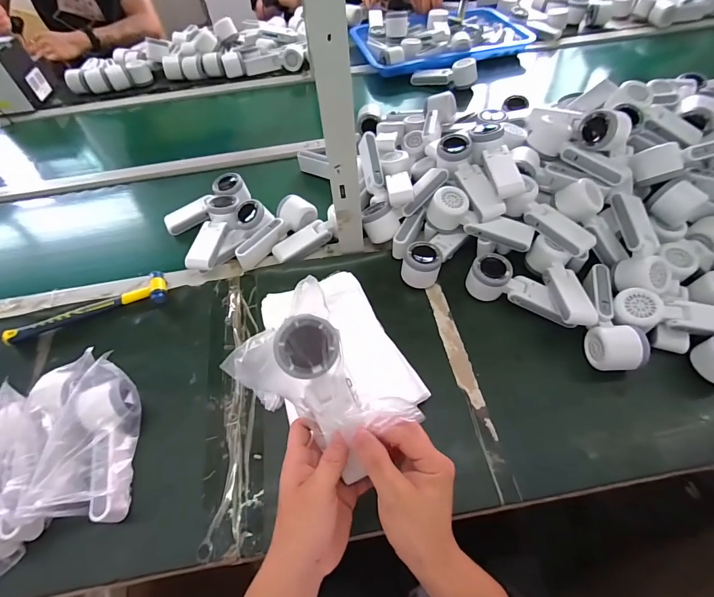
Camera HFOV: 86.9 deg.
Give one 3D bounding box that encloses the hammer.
[{"bbox_3d":[-0.428,0.020,0.609,0.238,0.027,0.058,-21,58,-11],"label":"hammer"}]

